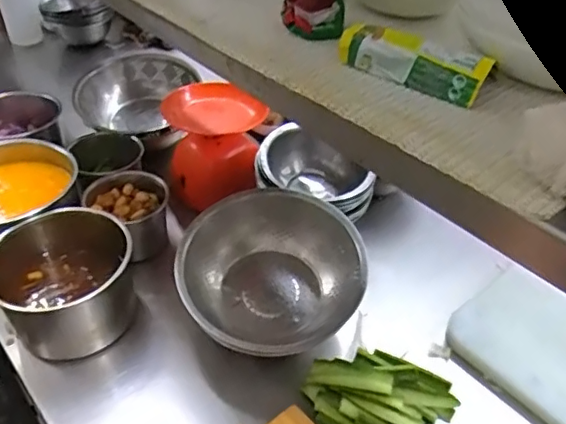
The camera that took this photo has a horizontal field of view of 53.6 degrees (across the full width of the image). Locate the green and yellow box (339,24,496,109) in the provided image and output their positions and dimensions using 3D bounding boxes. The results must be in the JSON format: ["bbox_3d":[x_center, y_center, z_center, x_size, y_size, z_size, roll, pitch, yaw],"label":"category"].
[{"bbox_3d":[0.098,-0.113,0.422,0.109,0.031,0.028,25,45,25],"label":"green and yellow box"}]

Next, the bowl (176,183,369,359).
[{"bbox_3d":[-0.015,0.081,0.721,0.226,0.117,0.200,-12,42,-16],"label":"bowl"}]

